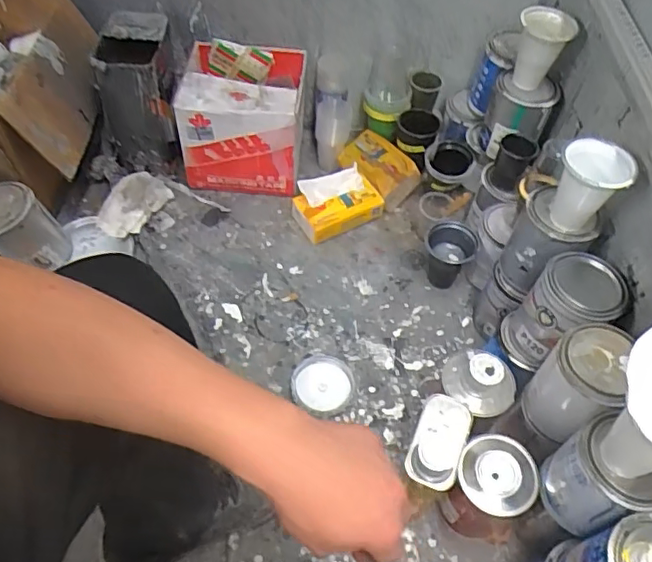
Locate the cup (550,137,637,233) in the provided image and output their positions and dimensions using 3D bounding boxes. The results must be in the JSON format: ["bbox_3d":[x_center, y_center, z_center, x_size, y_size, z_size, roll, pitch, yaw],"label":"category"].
[{"bbox_3d":[0.342,-0.123,0.765,0.085,0.106,0.089,20,55,10],"label":"cup"}]

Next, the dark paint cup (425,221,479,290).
[{"bbox_3d":[0.217,-0.045,1.034,0.082,0.104,0.089,2,54,-3],"label":"dark paint cup"}]

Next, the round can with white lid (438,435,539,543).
[{"bbox_3d":[0.220,0.275,0.766,0.102,0.151,0.097,2,54,-3],"label":"round can with white lid"}]

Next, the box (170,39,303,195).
[{"bbox_3d":[-0.164,-0.331,1.149,0.231,0.174,0.237,3,54,-2],"label":"box"}]

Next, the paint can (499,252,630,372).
[{"bbox_3d":[0.325,0.044,0.796,0.113,0.145,0.109,2,54,-3],"label":"paint can"}]

